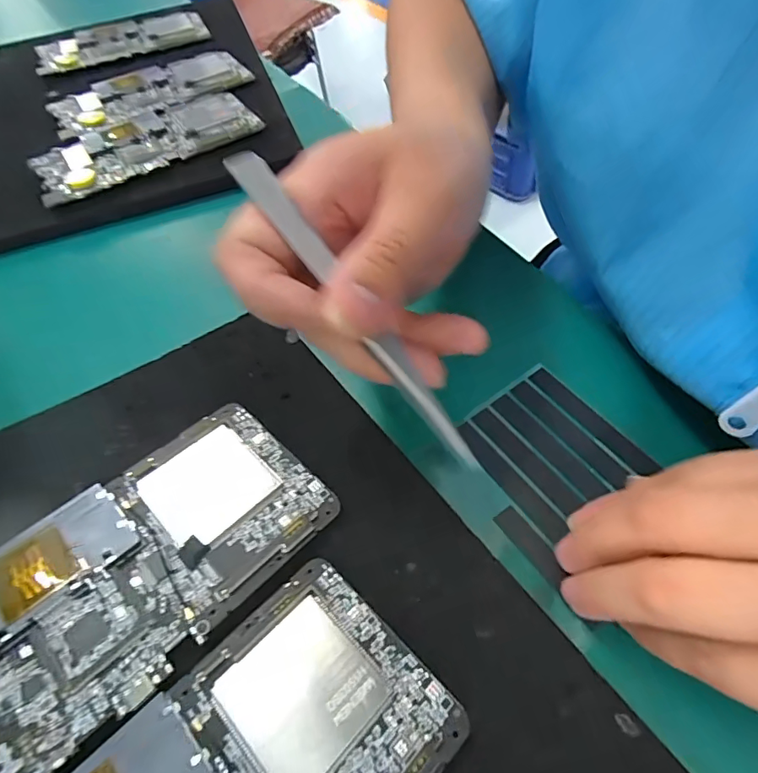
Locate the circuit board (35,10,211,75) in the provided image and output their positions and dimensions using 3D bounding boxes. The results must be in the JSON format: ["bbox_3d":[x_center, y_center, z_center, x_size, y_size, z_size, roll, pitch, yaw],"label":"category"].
[{"bbox_3d":[-0.243,-0.331,0.451,0.151,0.011,0.077,-22,58,-8],"label":"circuit board"}]

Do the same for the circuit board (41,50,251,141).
[{"bbox_3d":[-0.187,-0.244,0.388,0.153,0.008,0.077,-33,60,-14],"label":"circuit board"}]

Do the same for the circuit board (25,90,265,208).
[{"bbox_3d":[-0.166,-0.177,0.342,0.153,0.006,0.070,-31,59,-13],"label":"circuit board"}]

